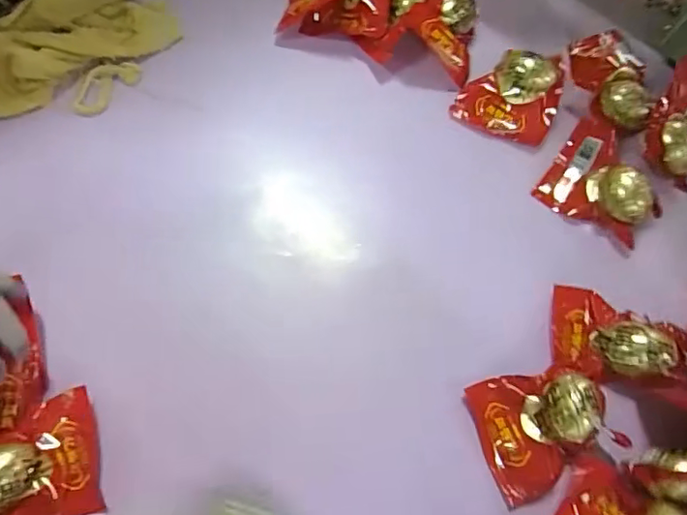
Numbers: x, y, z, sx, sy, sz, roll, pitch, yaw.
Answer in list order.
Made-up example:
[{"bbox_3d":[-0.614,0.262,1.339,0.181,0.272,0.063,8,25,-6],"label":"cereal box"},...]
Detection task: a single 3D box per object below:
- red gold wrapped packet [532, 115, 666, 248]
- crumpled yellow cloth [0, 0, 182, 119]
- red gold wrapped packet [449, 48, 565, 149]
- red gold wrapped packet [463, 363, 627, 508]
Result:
[{"bbox_3d":[0.255,-0.073,0.527,0.104,0.030,0.096,37,71,11],"label":"red gold wrapped packet"},{"bbox_3d":[-0.278,-0.210,0.560,0.118,0.055,0.221,42,72,13],"label":"crumpled yellow cloth"},{"bbox_3d":[0.169,-0.168,0.559,0.097,0.035,0.084,17,69,4],"label":"red gold wrapped packet"},{"bbox_3d":[0.165,0.138,0.445,0.098,0.037,0.096,-16,70,-9],"label":"red gold wrapped packet"}]

